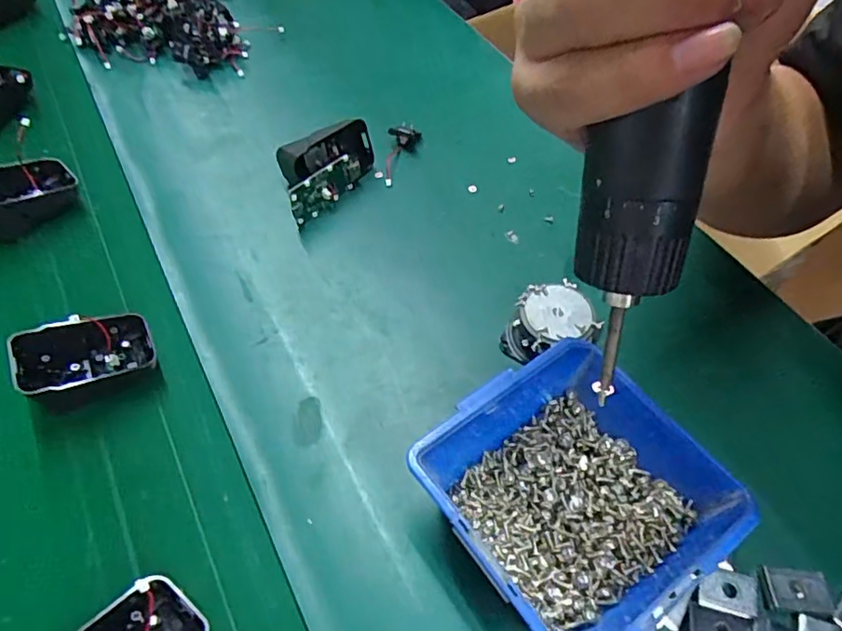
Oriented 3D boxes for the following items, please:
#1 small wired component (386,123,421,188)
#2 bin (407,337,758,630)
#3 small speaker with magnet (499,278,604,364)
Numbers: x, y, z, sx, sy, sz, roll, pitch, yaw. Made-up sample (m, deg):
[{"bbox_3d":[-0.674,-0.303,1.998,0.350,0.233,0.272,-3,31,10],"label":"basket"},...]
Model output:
[{"bbox_3d":[-0.020,-0.128,0.437,0.020,0.013,0.060,20,58,12],"label":"small wired component"},{"bbox_3d":[0.073,0.084,0.271,0.124,0.061,0.113,-28,61,-19],"label":"bin"},{"bbox_3d":[0.077,0.007,0.344,0.052,0.034,0.041,-9,56,-7],"label":"small speaker with magnet"}]

